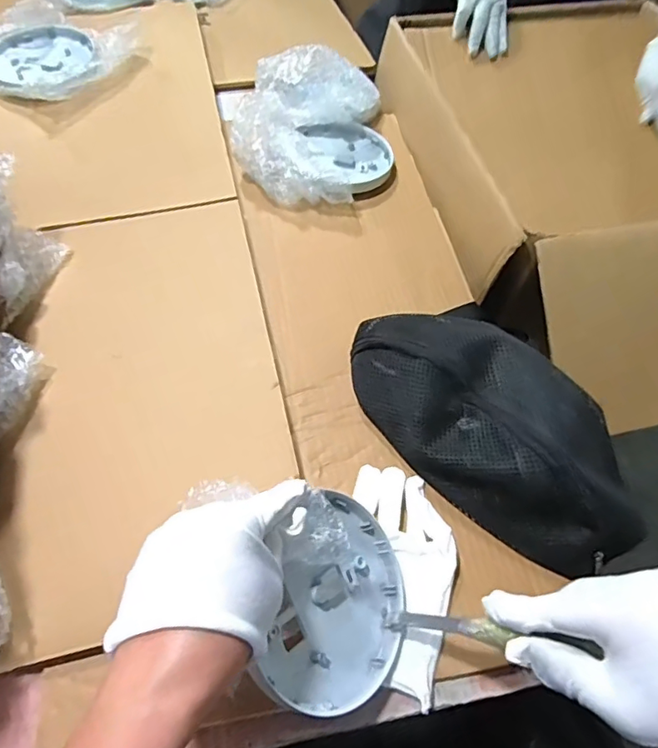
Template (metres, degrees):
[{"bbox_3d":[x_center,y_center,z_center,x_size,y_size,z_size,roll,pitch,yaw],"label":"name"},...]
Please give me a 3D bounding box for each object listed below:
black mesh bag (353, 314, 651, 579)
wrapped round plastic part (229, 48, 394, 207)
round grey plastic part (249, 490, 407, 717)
[{"bbox_3d":[0.140,0.030,0.457,0.273,0.068,0.152,38,62,19],"label":"black mesh bag"},{"bbox_3d":[-0.011,-0.306,0.649,0.185,0.099,0.200,7,57,0],"label":"wrapped round plastic part"},{"bbox_3d":[0.004,0.152,0.362,0.116,0.029,0.132,29,58,-38],"label":"round grey plastic part"}]

